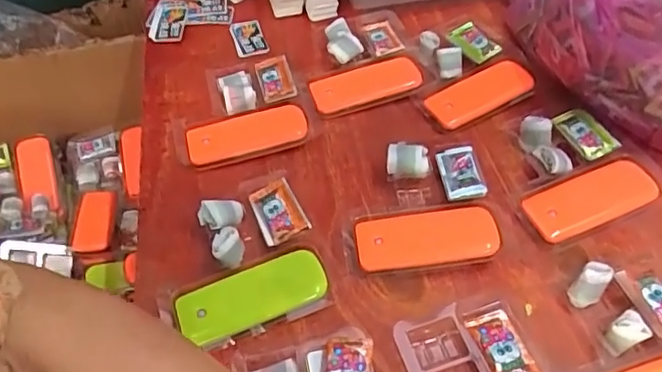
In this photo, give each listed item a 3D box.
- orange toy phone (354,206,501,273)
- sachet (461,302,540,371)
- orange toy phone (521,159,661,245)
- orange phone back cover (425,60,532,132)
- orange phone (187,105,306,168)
[{"bbox_3d":[0.072,0.040,0.430,0.104,0.018,0.041,-6,51,-3],"label":"orange toy phone"},{"bbox_3d":[0.110,0.103,0.371,0.030,0.004,0.057,-13,45,-8],"label":"sachet"},{"bbox_3d":[0.203,0.011,0.451,0.102,0.017,0.043,-17,52,-12],"label":"orange toy phone"},{"bbox_3d":[0.137,-0.084,0.530,0.103,0.014,0.041,-24,54,-17],"label":"orange phone back cover"},{"bbox_3d":[-0.073,-0.045,0.500,0.104,0.007,0.041,-16,65,0],"label":"orange phone"}]

